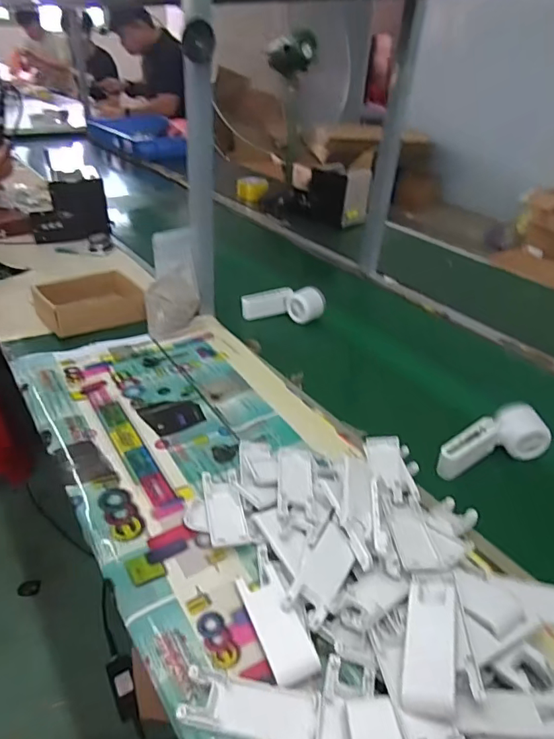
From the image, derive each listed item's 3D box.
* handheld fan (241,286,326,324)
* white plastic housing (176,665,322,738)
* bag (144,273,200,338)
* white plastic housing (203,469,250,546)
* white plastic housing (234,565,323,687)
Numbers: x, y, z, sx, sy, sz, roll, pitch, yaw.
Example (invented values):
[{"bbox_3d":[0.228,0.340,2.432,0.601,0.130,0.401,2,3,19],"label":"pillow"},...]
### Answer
[{"bbox_3d":[0.013,-0.126,0.963,0.157,0.063,0.060,9,34,7],"label":"handheld fan"},{"bbox_3d":[-0.020,0.259,0.385,0.102,0.013,0.041,8,34,5],"label":"white plastic housing"},{"bbox_3d":[-0.182,-0.112,0.870,0.090,0.093,0.057,-4,35,-11],"label":"bag"},{"bbox_3d":[-0.057,0.151,0.546,0.039,0.022,0.108,-5,35,-13],"label":"white plastic housing"},{"bbox_3d":[0.000,0.223,0.440,0.040,0.017,0.098,-12,37,-22],"label":"white plastic housing"}]

